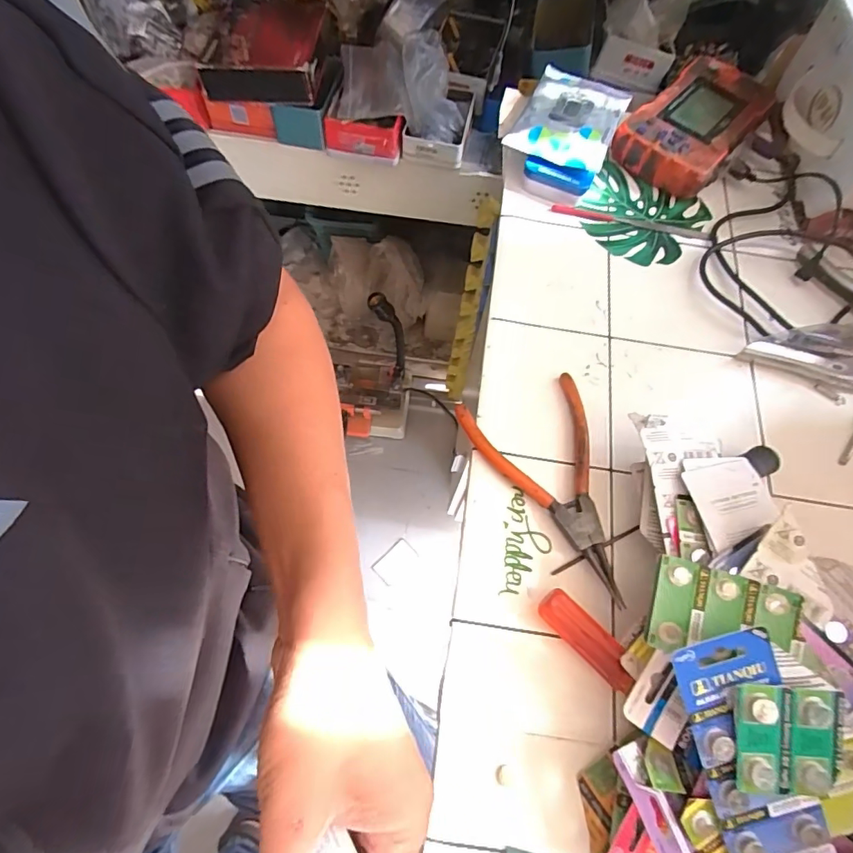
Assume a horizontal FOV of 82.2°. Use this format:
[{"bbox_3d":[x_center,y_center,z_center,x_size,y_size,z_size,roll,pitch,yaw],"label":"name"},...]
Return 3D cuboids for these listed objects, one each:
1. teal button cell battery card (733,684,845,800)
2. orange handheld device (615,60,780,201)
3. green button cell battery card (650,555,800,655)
[{"bbox_3d":[0.178,0.155,0.239,0.051,0.006,0.053,0,88,0],"label":"teal button cell battery card"},{"bbox_3d":[0.269,-0.305,0.490,0.095,0.035,0.166,37,69,13],"label":"orange handheld device"},{"bbox_3d":[0.164,0.106,0.271,0.074,0.004,0.049,15,79,9],"label":"green button cell battery card"}]

